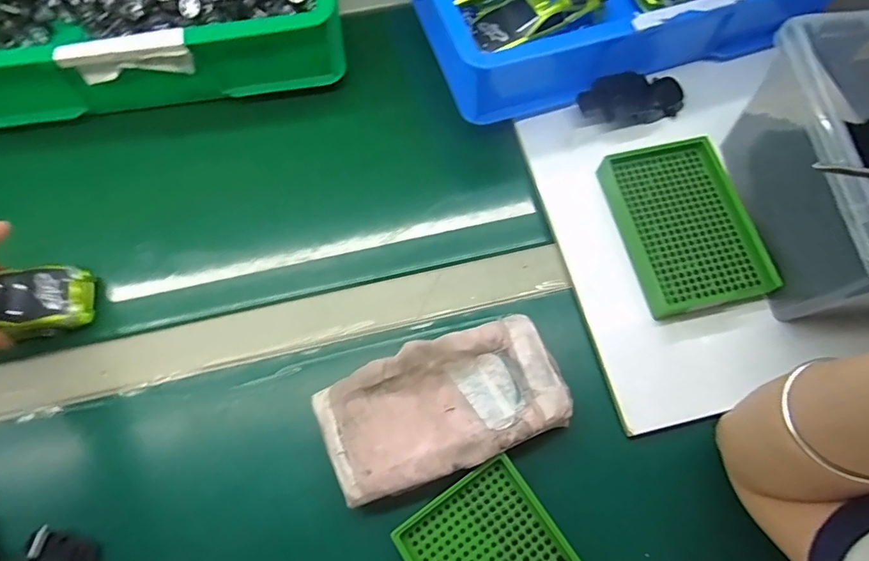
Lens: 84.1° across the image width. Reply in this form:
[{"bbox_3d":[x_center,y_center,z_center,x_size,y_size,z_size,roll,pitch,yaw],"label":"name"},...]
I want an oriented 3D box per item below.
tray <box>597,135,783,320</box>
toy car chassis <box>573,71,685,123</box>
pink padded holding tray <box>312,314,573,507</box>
[{"bbox_3d":[0.196,-0.045,0.386,0.094,0.027,0.139,-12,69,-4],"label":"tray"},{"bbox_3d":[0.176,-0.160,0.430,0.094,0.022,0.046,-16,70,-6],"label":"toy car chassis"},{"bbox_3d":[0.006,0.089,0.342,0.162,0.038,0.086,-16,70,-6],"label":"pink padded holding tray"}]

